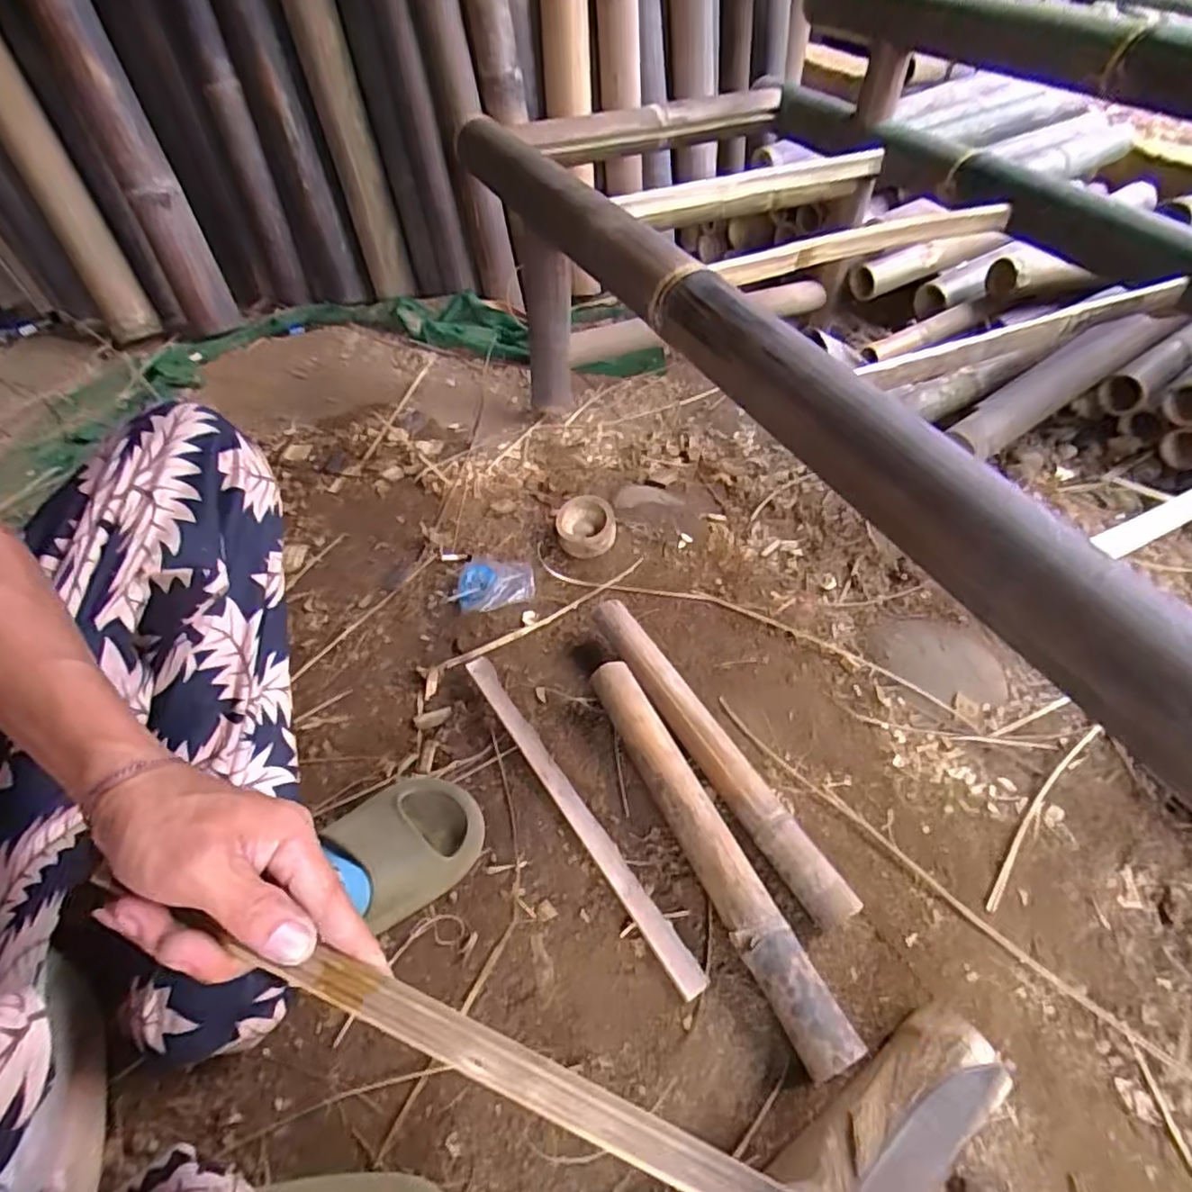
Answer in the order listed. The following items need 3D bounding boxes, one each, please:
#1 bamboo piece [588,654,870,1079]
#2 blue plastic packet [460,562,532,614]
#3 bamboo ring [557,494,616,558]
[{"bbox_3d":[0.100,0.218,0.602,0.052,0.053,0.378,-22,52,-15],"label":"bamboo piece"},{"bbox_3d":[-0.122,-0.018,0.814,0.089,0.028,0.075,-4,49,-1],"label":"blue plastic packet"},{"bbox_3d":[-0.013,-0.091,0.877,0.076,0.044,0.074,-1,49,2],"label":"bamboo ring"}]

